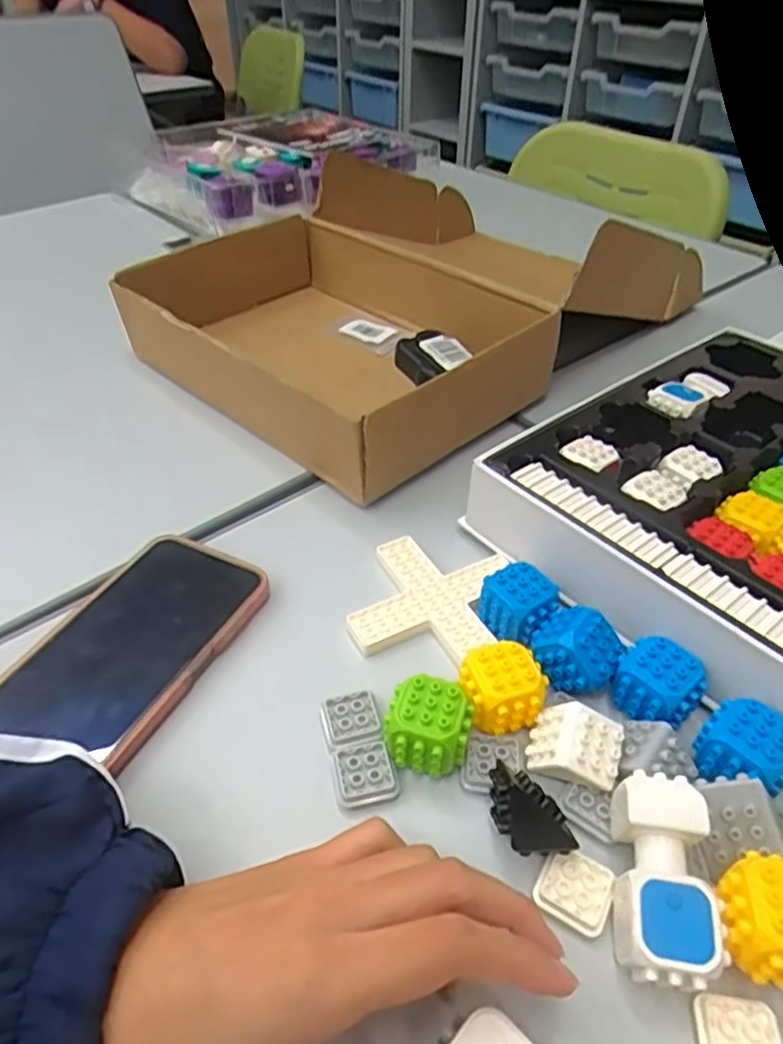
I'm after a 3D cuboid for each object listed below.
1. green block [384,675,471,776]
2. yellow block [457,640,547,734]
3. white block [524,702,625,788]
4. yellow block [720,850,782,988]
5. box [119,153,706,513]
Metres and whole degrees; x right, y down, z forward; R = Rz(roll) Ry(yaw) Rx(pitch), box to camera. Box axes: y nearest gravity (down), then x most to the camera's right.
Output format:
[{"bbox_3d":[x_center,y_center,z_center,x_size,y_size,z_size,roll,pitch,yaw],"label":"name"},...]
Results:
[{"bbox_3d":[0.017,0.093,0.302,0.036,0.031,0.032,12,43,12],"label":"green block"},{"bbox_3d":[0.051,0.079,0.317,0.035,0.029,0.031,-10,43,-12],"label":"yellow block"},{"bbox_3d":[0.082,0.099,0.298,0.038,0.026,0.028,17,44,17],"label":"white block"},{"bbox_3d":[0.135,0.143,0.239,0.035,0.038,0.035,12,43,12],"label":"yellow block"},{"bbox_3d":[0.024,-0.220,0.599,0.442,0.115,0.333,-31,51,-31],"label":"box"}]

